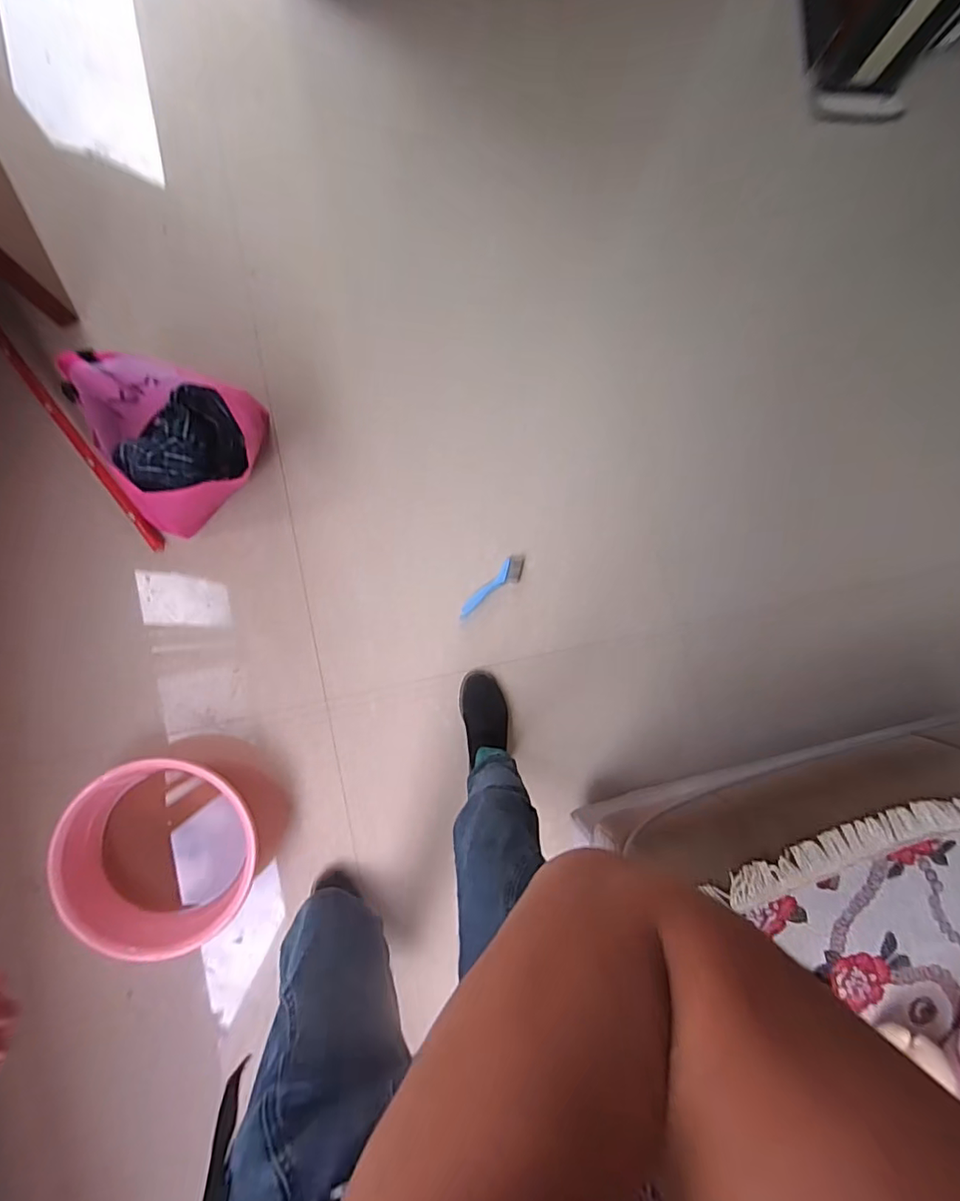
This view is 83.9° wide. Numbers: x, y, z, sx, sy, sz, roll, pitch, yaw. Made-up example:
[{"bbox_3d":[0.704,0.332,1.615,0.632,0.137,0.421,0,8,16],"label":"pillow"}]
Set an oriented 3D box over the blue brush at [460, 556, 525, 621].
[{"bbox_3d":[0.030,-0.024,1.160,0.049,0.016,0.187,44,84,-2],"label":"blue brush"}]

